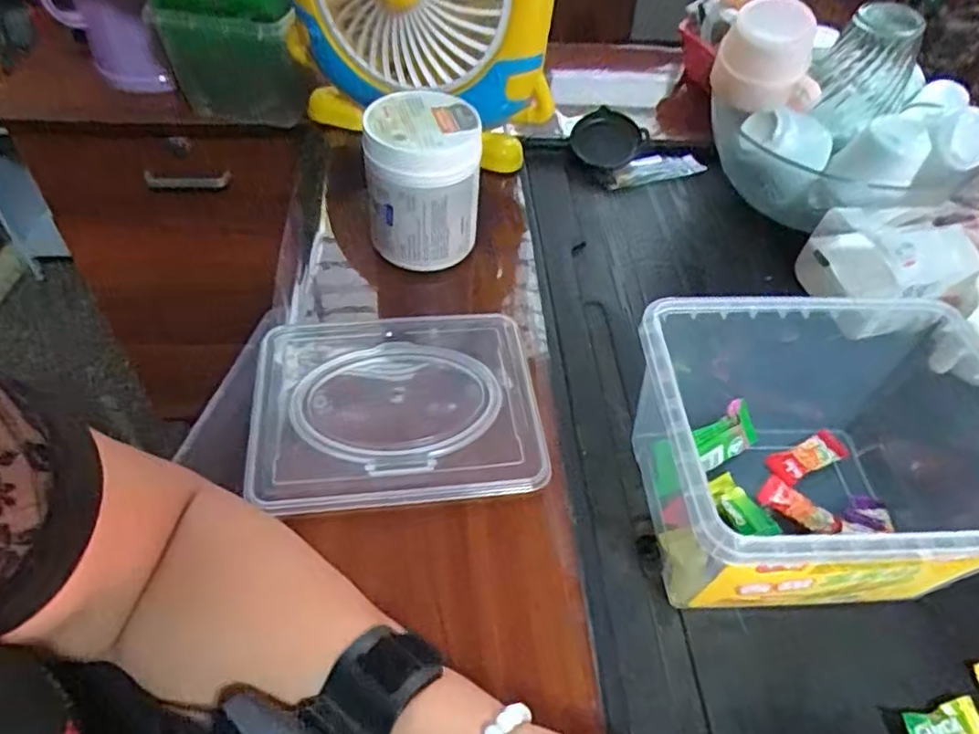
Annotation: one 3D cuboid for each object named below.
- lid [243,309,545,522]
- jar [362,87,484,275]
[{"bbox_3d":[-0.064,0.025,0.448,0.187,0.014,0.149,-6,51,-9],"label":"lid"},{"bbox_3d":[-0.051,-0.135,0.507,0.083,0.120,0.079,-1,51,-5],"label":"jar"}]

